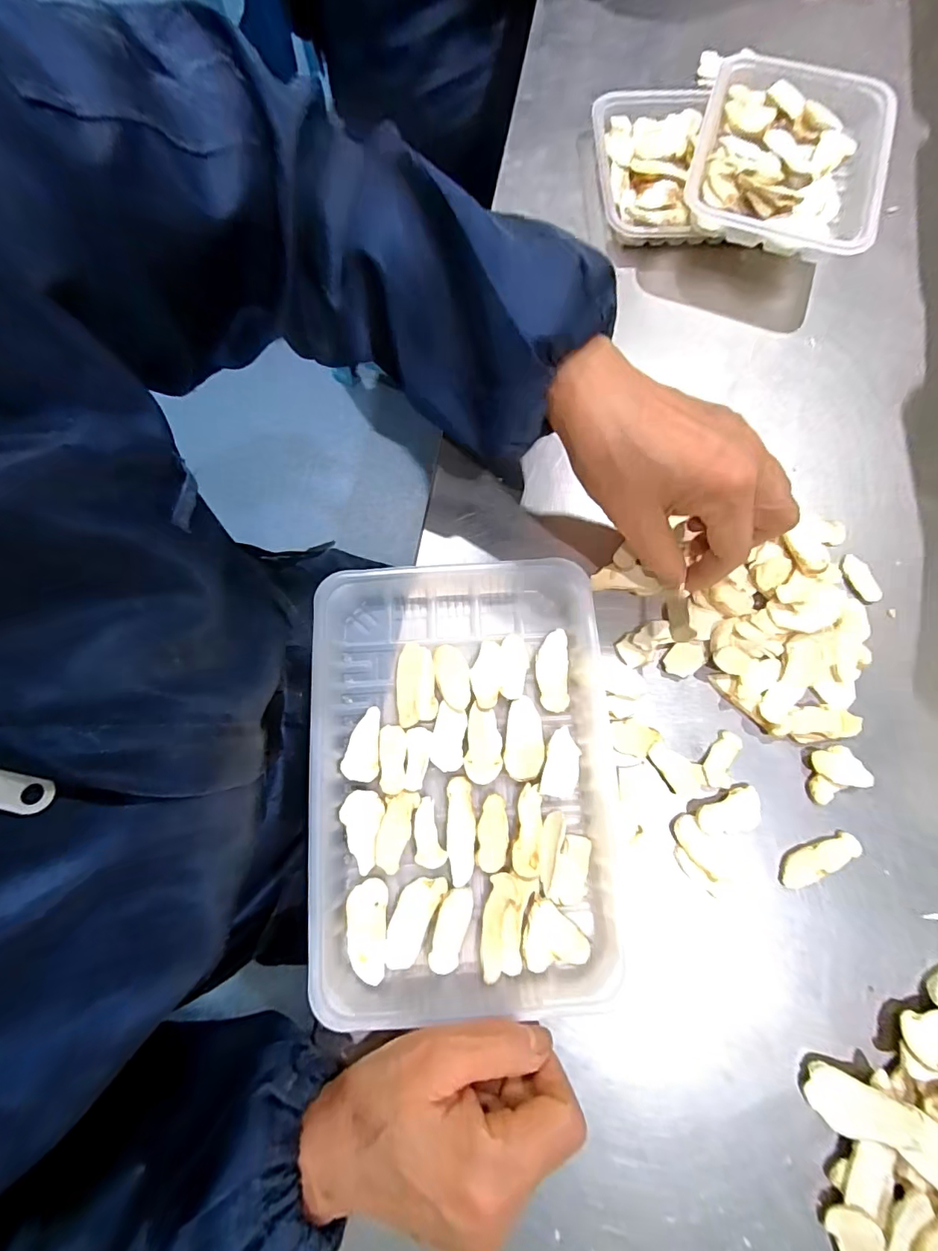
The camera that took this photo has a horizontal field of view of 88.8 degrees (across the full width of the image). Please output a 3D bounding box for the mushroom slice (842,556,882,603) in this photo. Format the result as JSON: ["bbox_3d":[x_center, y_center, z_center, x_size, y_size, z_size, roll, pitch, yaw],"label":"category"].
[{"bbox_3d":[0.250,-0.030,0.305,0.015,0.004,0.033,-24,79,-5],"label":"mushroom slice"}]

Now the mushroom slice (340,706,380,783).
[{"bbox_3d":[-0.062,0.069,0.276,0.021,0.004,0.040,-2,78,-1],"label":"mushroom slice"}]

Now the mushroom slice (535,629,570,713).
[{"bbox_3d":[0.050,0.027,0.286,0.019,0.004,0.048,1,78,0],"label":"mushroom slice"}]

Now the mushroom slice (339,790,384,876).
[{"bbox_3d":[-0.061,0.115,0.267,0.023,0.004,0.042,9,78,1],"label":"mushroom slice"}]

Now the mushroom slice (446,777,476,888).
[{"bbox_3d":[-0.005,0.113,0.264,0.015,0.004,0.055,0,78,-1],"label":"mushroom slice"}]

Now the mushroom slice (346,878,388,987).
[{"bbox_3d":[-0.055,0.164,0.255,0.021,0.004,0.048,-3,78,-1],"label":"mushroom slice"}]

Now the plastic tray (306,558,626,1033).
[{"bbox_3d":[-0.003,0.081,0.270,0.165,0.024,0.231,-4,78,-1],"label":"plastic tray"}]

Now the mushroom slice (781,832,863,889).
[{"bbox_3d":[0.198,0.131,0.269,0.048,0.004,0.016,-23,79,-5],"label":"mushroom slice"}]

